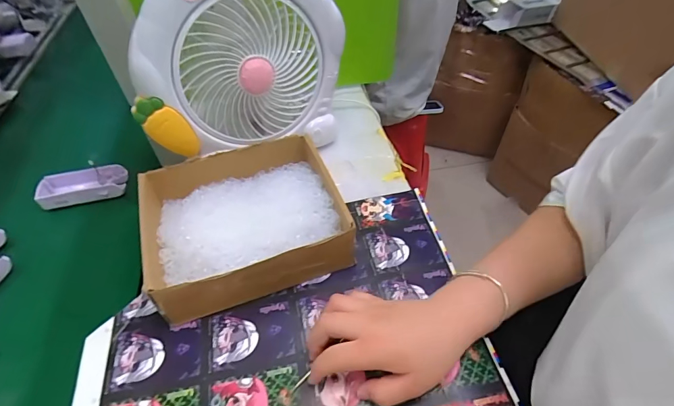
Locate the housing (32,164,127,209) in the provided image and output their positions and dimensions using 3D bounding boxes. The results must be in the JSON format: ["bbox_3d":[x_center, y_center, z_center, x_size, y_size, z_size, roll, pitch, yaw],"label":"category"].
[{"bbox_3d":[-0.358,-0.023,0.536,0.114,0.029,0.054,-13,49,-10],"label":"housing"}]

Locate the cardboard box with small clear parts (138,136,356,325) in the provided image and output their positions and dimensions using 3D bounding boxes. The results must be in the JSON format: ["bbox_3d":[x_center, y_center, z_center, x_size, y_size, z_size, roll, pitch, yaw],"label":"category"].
[{"bbox_3d":[-0.108,0.022,0.445,0.217,0.076,0.182,-20,50,-15],"label":"cardboard box with small clear parts"}]

